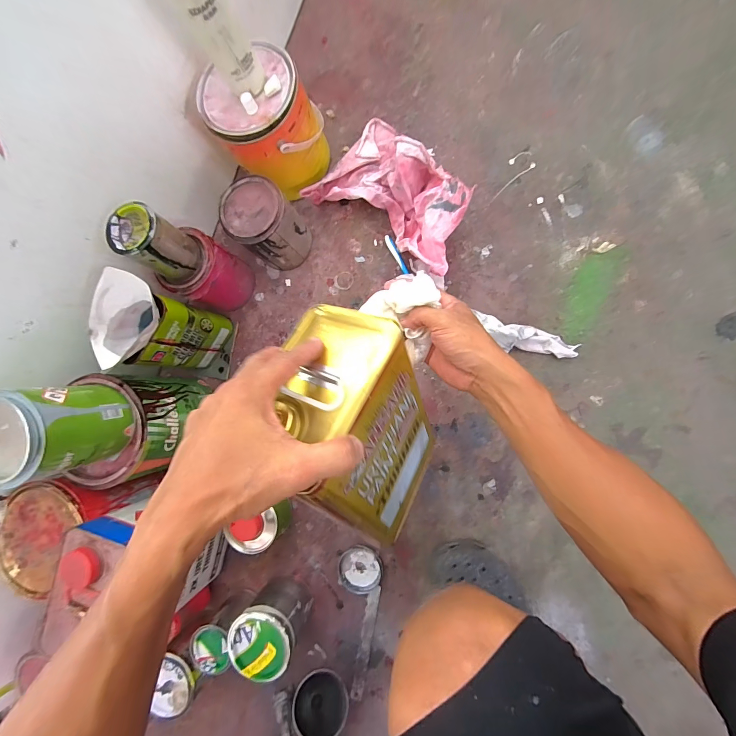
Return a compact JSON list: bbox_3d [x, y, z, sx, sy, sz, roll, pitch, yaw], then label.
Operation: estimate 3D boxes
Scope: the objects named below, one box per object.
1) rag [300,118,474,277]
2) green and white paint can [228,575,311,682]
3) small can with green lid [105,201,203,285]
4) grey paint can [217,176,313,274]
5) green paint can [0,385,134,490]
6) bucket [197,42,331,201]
[{"bbox_3d":[0.048,-0.291,0.586,0.197,0.090,0.316,-42,67,3],"label":"rag"},{"bbox_3d":[-0.159,0.429,0.581,0.097,0.115,0.095,0,88,11],"label":"green and white paint can"},{"bbox_3d":[-0.311,-0.182,0.512,0.073,0.106,0.076,0,88,11],"label":"small can with green lid"},{"bbox_3d":[-0.172,-0.241,0.600,0.101,0.133,0.099,0,88,11],"label":"grey paint can"},{"bbox_3d":[-0.392,0.083,0.433,0.101,0.131,0.097,0,88,11],"label":"green paint can"},{"bbox_3d":[-0.158,-0.397,0.588,0.156,0.175,0.143,0,88,11],"label":"bucket"}]

